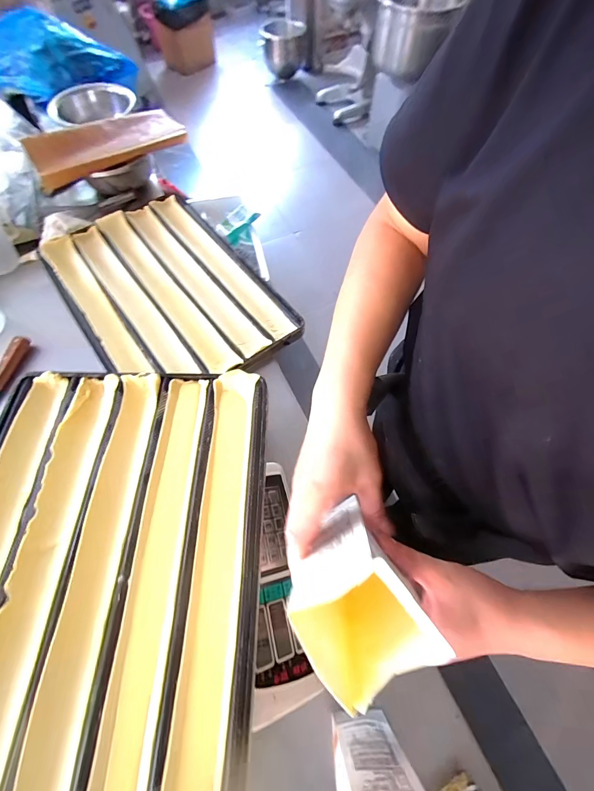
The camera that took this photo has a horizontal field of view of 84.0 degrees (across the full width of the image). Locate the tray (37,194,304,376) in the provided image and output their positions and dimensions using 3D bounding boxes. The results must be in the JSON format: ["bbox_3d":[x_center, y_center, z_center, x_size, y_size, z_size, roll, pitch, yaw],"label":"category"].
[{"bbox_3d":[-0.311,-0.248,0.796,0.393,0.069,0.595,-34,69,-16],"label":"tray"}]

